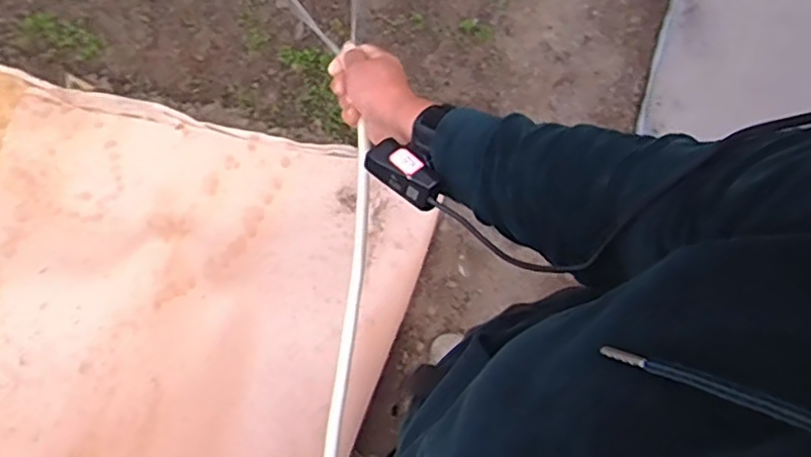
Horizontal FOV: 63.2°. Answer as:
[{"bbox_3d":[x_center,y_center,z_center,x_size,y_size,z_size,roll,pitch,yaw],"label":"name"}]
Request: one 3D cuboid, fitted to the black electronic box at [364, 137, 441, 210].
[{"bbox_3d":[0.001,-0.048,0.563,0.074,0.020,0.034,39,82,20],"label":"black electronic box"}]

